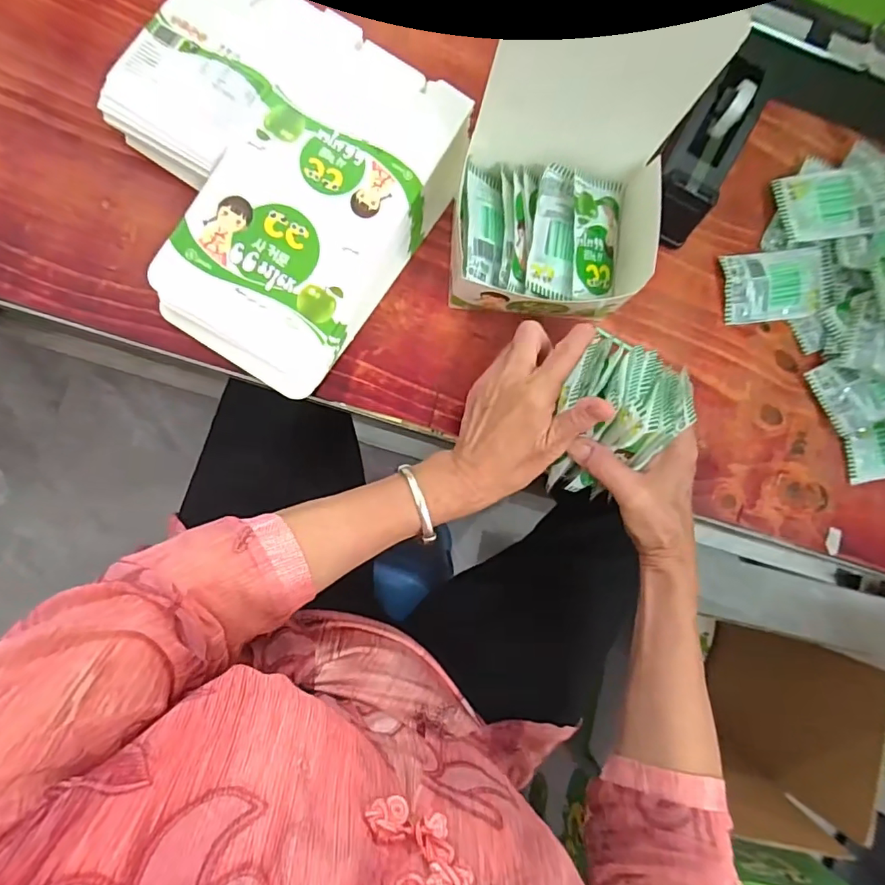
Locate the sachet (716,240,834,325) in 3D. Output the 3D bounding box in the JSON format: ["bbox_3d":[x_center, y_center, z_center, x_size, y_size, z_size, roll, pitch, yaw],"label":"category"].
[{"bbox_3d":[0.323,-0.153,0.497,0.107,0.017,0.068,-8,86,-9],"label":"sachet"}]

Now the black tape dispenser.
[{"bbox_3d":[0.228,-0.256,0.462,0.072,0.079,0.159,35,81,-4],"label":"black tape dispenser"}]

